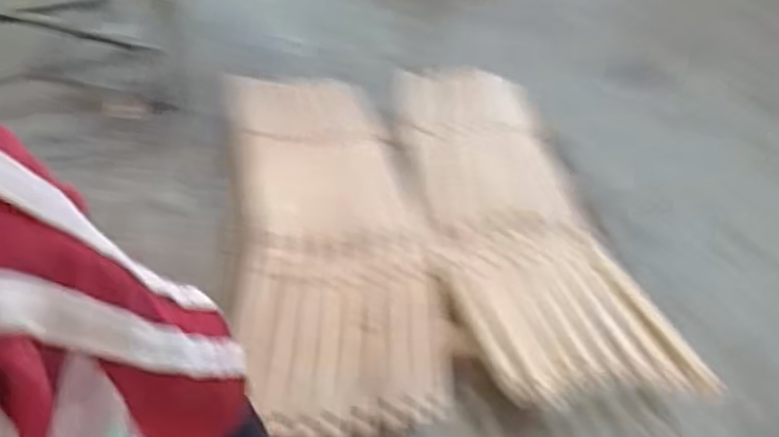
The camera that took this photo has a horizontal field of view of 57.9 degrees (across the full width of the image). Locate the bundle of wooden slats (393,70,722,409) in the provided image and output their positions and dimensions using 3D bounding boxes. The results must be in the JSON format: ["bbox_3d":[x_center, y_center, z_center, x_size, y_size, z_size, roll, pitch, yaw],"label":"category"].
[{"bbox_3d":[0.291,-0.034,1.756,0.463,0.158,1.163,-10,45,-16],"label":"bundle of wooden slats"}]

